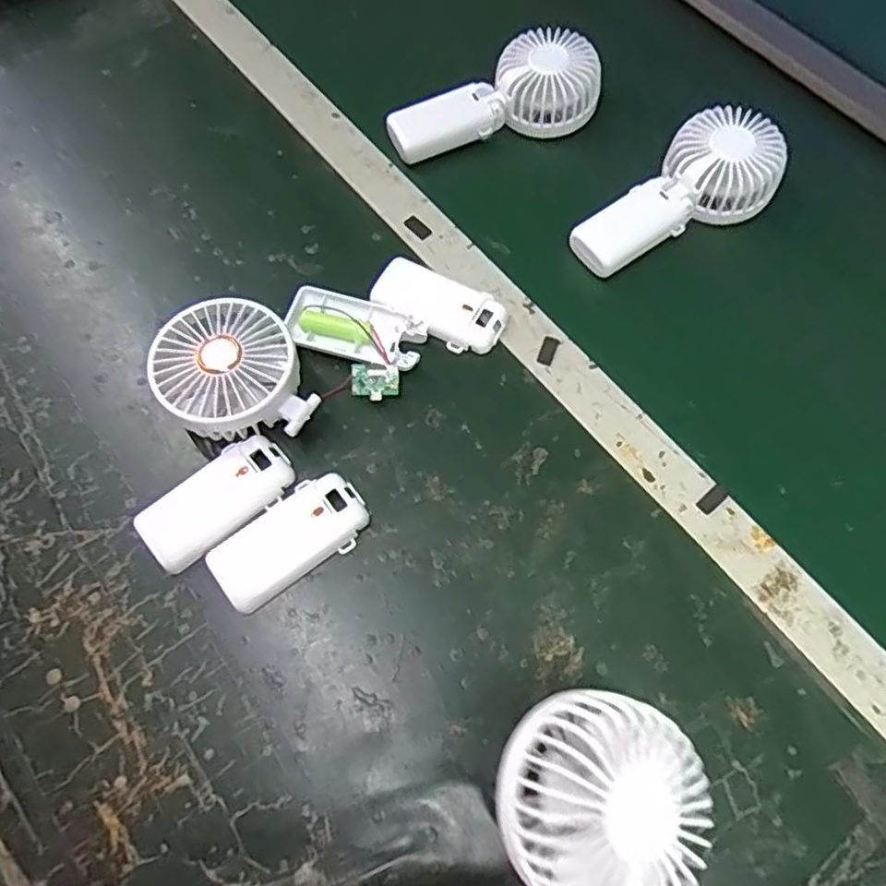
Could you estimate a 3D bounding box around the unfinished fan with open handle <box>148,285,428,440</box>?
[{"bbox_3d":[-0.096,-0.056,0.423,0.159,0.046,0.095,-28,69,-12],"label":"unfinished fan with open handle"}]

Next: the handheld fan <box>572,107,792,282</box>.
[{"bbox_3d":[0.183,-0.187,0.501,0.180,0.043,0.085,-40,72,-16],"label":"handheld fan"}]

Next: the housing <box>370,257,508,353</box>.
[{"bbox_3d":[-0.003,-0.096,0.465,0.092,0.018,0.043,26,69,11],"label":"housing"}]

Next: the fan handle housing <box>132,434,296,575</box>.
[{"bbox_3d":[-0.138,0.035,0.404,0.093,0.014,0.048,-40,72,-16],"label":"fan handle housing"}]

